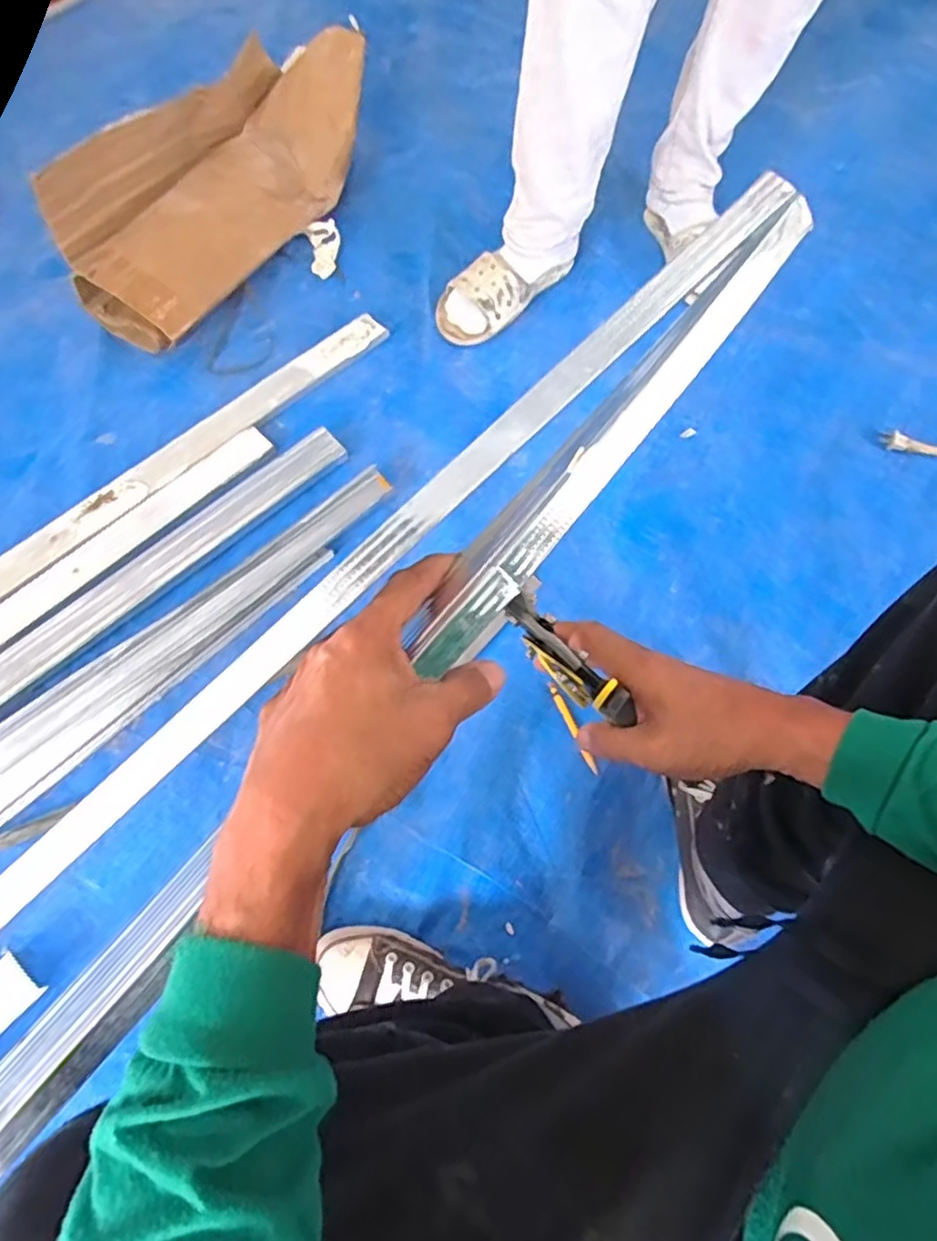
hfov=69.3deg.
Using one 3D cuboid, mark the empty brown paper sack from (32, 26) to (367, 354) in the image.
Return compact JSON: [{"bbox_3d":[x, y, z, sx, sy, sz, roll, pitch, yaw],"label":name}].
[{"bbox_3d":[-0.377,-0.672,1.047,0.222,0.178,0.549,36,72,15],"label":"empty brown paper sack"}]

